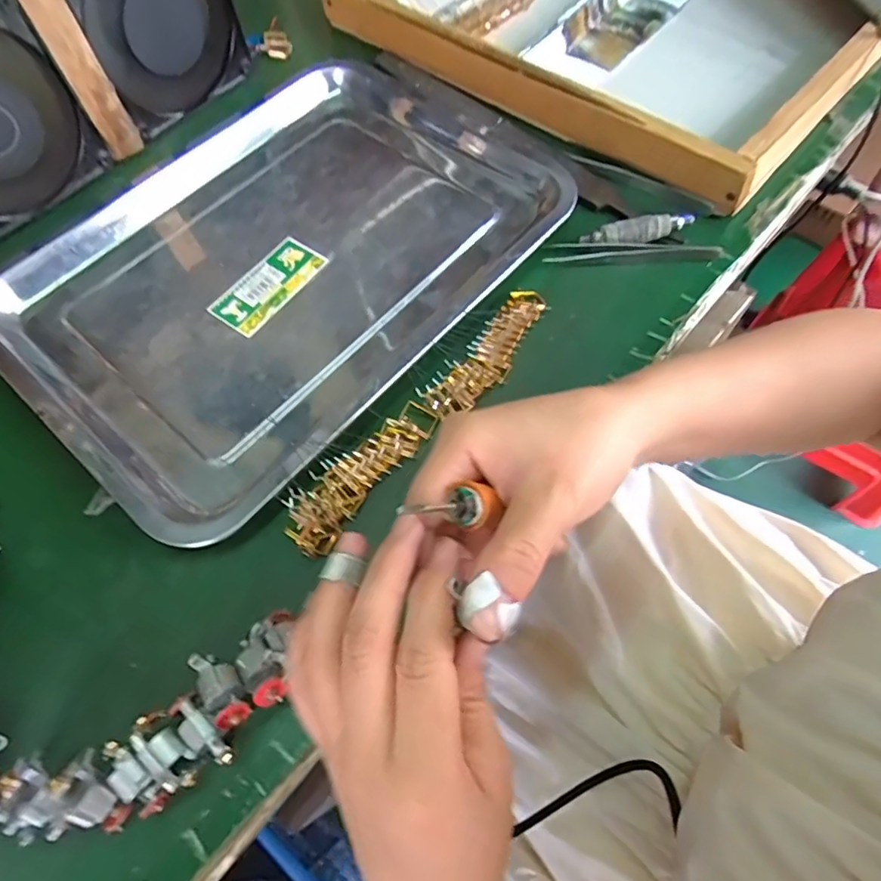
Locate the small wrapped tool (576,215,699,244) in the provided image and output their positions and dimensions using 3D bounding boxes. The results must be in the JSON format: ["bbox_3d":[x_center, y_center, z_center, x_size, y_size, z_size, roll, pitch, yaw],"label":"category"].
[{"bbox_3d":[0.130,-0.139,0.374,0.069,0.014,0.012,-4,65,0],"label":"small wrapped tool"}]

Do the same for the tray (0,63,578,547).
[{"bbox_3d":[-0.109,-0.130,0.382,0.268,0.021,0.348,38,72,18],"label":"tray"}]

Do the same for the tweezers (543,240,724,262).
[{"bbox_3d":[0.126,-0.126,0.373,0.111,0.007,0.013,0,65,2],"label":"tweezers"}]

